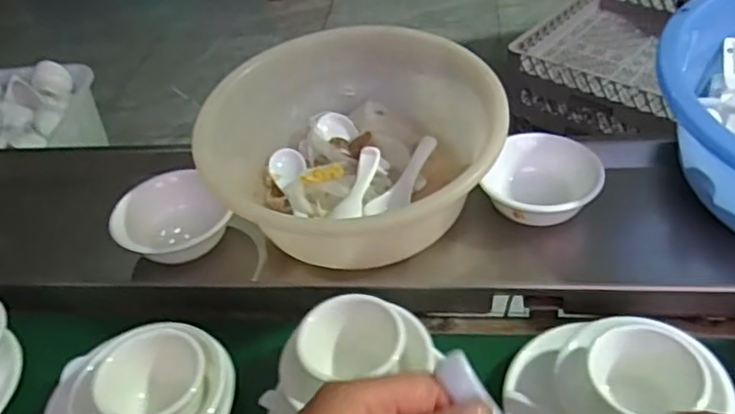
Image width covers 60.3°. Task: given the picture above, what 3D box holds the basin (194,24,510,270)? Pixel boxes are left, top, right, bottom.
[{"bbox_3d":[-0.014,-0.062,0.600,0.264,0.110,0.219,-6,42,1],"label":"basin"}]

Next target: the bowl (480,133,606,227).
[{"bbox_3d":[0.161,-0.021,0.583,0.098,0.049,0.098,-4,42,3],"label":"bowl"}]

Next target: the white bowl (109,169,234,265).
[{"bbox_3d":[-0.186,0.011,0.603,0.092,0.053,0.092,-4,42,3],"label":"white bowl"}]

